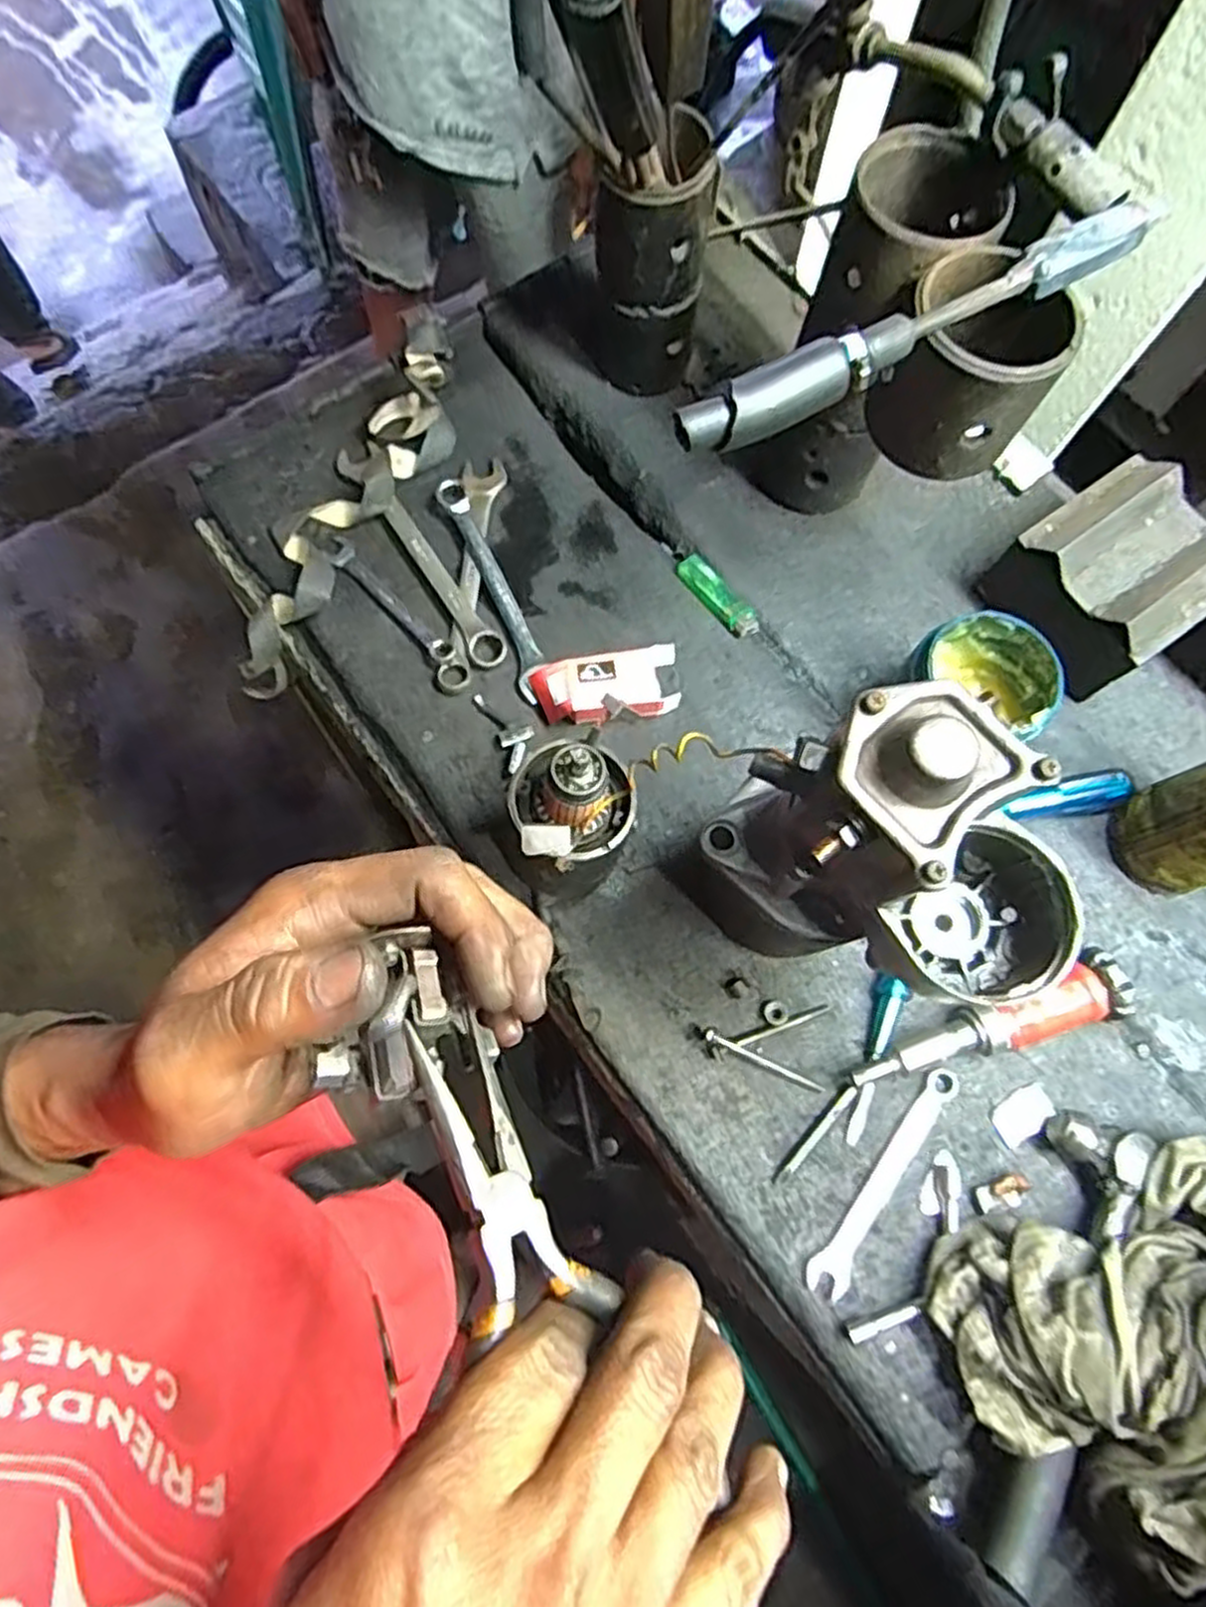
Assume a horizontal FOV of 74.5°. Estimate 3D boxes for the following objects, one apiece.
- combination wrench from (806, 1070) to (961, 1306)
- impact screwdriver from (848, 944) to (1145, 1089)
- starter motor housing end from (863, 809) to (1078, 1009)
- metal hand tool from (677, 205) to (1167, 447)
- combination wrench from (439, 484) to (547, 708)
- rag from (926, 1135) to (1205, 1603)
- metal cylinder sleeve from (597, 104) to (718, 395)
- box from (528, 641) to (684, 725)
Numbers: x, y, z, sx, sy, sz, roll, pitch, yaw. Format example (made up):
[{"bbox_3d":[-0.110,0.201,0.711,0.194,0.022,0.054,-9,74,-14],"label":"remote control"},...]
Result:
[{"bbox_3d":[0.176,0.234,0.496,0.023,0.005,0.155,36,75,9],"label":"combination wrench"},{"bbox_3d":[0.248,0.141,0.510,0.180,0.043,0.045,-15,74,-7],"label":"impact screwdriver"},{"bbox_3d":[0.174,0.053,0.368,0.069,0.059,0.068,-43,79,-14],"label":"starter motor housing end"},{"bbox_3d":[0.161,-0.237,0.396,0.272,0.029,0.028,-26,75,-10],"label":"metal hand tool"},{"bbox_3d":[-0.084,-0.167,0.611,0.029,0.017,0.197,-22,75,-9],"label":"combination wrench"},{"bbox_3d":[0.311,0.286,0.418,0.216,0.133,0.145,-20,75,-8],"label":"rag"},{"bbox_3d":[0.034,-0.392,0.584,0.072,0.174,0.071,-7,73,-4],"label":"metal cylinder sleeve"},{"bbox_3d":[0.003,-0.081,0.577,0.106,0.037,0.052,-8,73,-5],"label":"box"}]

